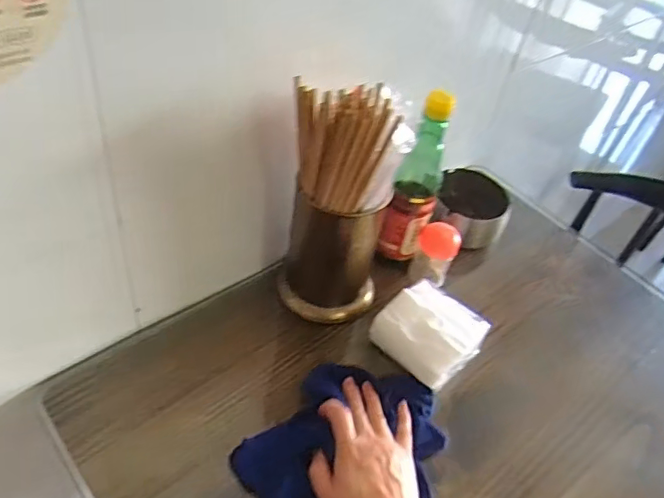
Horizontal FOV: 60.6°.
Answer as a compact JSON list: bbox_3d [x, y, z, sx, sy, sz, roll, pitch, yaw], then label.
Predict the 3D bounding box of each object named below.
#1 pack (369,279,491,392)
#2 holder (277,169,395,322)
[{"bbox_3d":[0.106,0.094,0.621,0.098,0.059,0.100,40,52,24],"label":"pack"},{"bbox_3d":[0.004,-0.002,0.631,0.108,0.153,0.087,12,46,0],"label":"holder"}]

